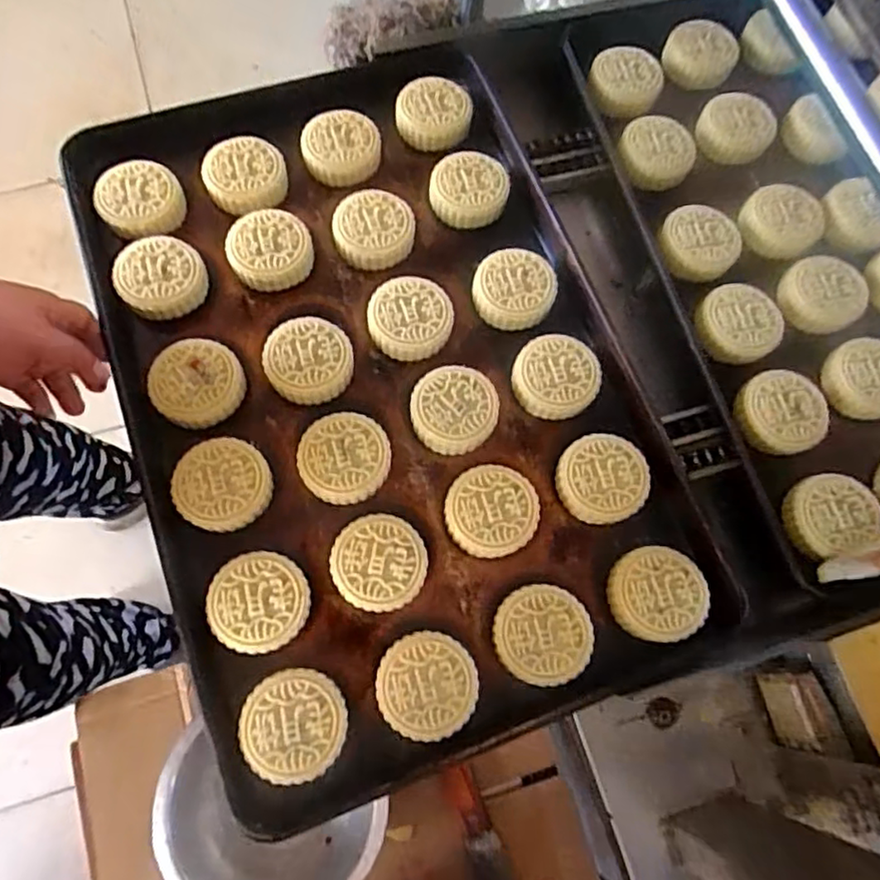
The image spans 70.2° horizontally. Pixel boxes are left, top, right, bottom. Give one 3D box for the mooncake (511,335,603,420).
[{"bbox_3d":[0.099,-0.053,0.529,0.070,0.021,0.067,0,73,-1],"label":"mooncake"}]

